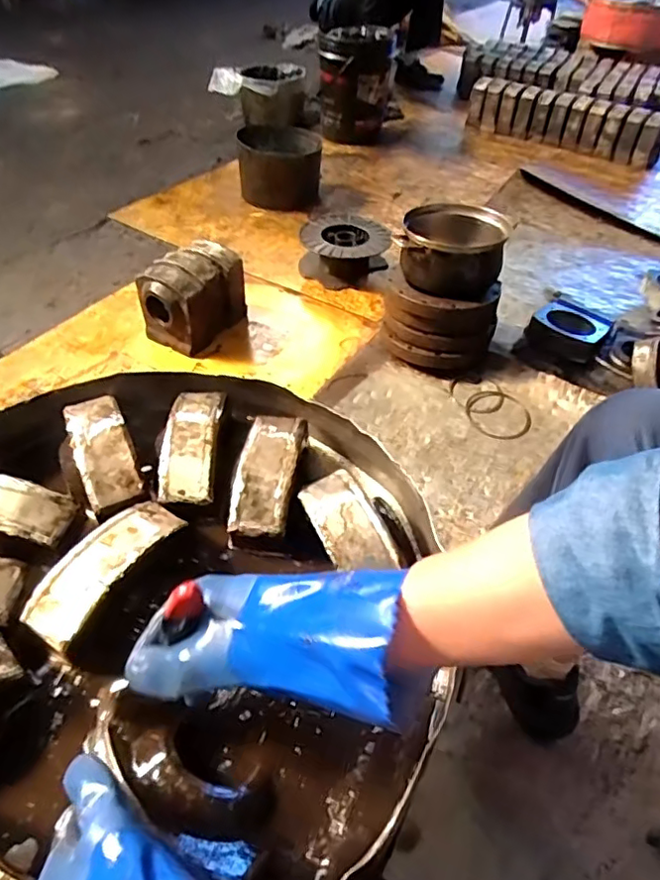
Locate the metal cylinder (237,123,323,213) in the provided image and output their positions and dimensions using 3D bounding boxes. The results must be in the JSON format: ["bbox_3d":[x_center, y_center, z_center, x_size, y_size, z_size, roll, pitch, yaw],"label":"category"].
[{"bbox_3d":[-0.155,-0.822,1.768,0.249,0.171,0.233,2,46,-3],"label":"metal cylinder"}]

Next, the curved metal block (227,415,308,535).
[{"bbox_3d":[-0.066,0.033,0.626,0.060,0.042,0.148,10,46,4],"label":"curved metal block"}]

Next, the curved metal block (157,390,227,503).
[{"bbox_3d":[-0.155,0.001,0.650,0.059,0.034,0.147,3,46,-3],"label":"curved metal block"}]

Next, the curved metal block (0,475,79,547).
[{"bbox_3d":[-0.338,0.066,0.581,0.153,0.033,0.058,10,46,4],"label":"curved metal block"}]

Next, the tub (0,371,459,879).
[{"bbox_3d":[-0.178,0.141,0.534,0.552,0.096,0.533,3,46,-3],"label":"tub"}]

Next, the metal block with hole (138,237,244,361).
[{"bbox_3d":[-0.310,-0.333,1.330,0.156,0.150,0.205,29,55,24],"label":"metal block with hole"}]

